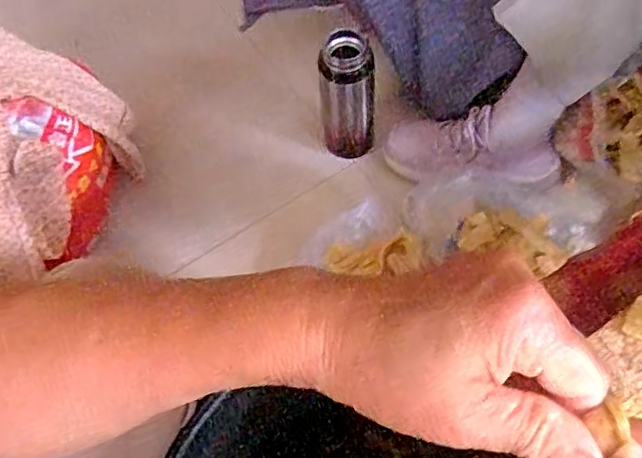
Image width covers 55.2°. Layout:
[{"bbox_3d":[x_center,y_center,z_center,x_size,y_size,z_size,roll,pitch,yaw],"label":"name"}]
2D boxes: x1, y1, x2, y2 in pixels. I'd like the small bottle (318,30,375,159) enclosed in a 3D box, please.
[{"bbox_3d":[0.035,-0.182,0.846,0.074,0.206,0.070,1,64,4],"label":"small bottle"}]

